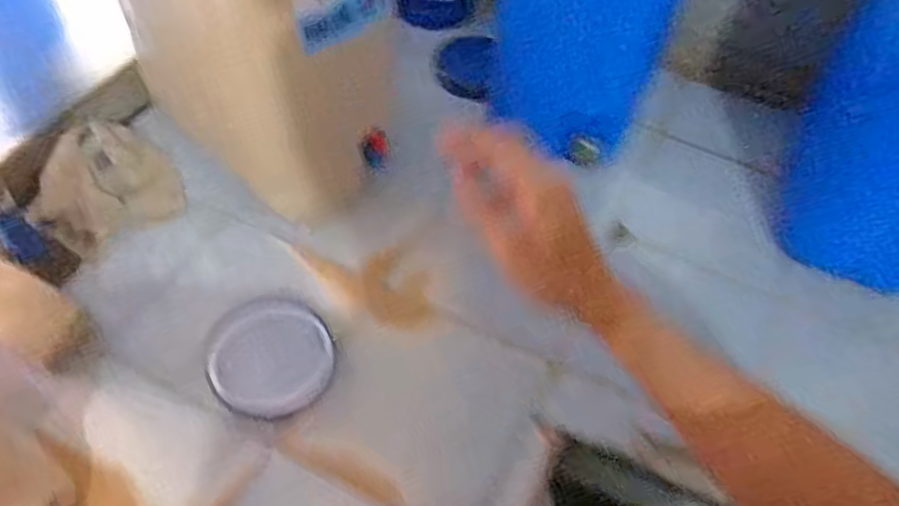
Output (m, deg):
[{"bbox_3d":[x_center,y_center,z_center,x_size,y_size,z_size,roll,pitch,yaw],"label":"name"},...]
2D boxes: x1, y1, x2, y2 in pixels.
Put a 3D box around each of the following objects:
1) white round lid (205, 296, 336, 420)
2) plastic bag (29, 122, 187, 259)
[{"bbox_3d":[-0.174,0.098,0.649,0.113,0.022,0.122,2,53,-3],"label":"white round lid"},{"bbox_3d":[-0.387,-0.080,0.746,0.145,0.050,0.148,-31,61,-25],"label":"plastic bag"}]

